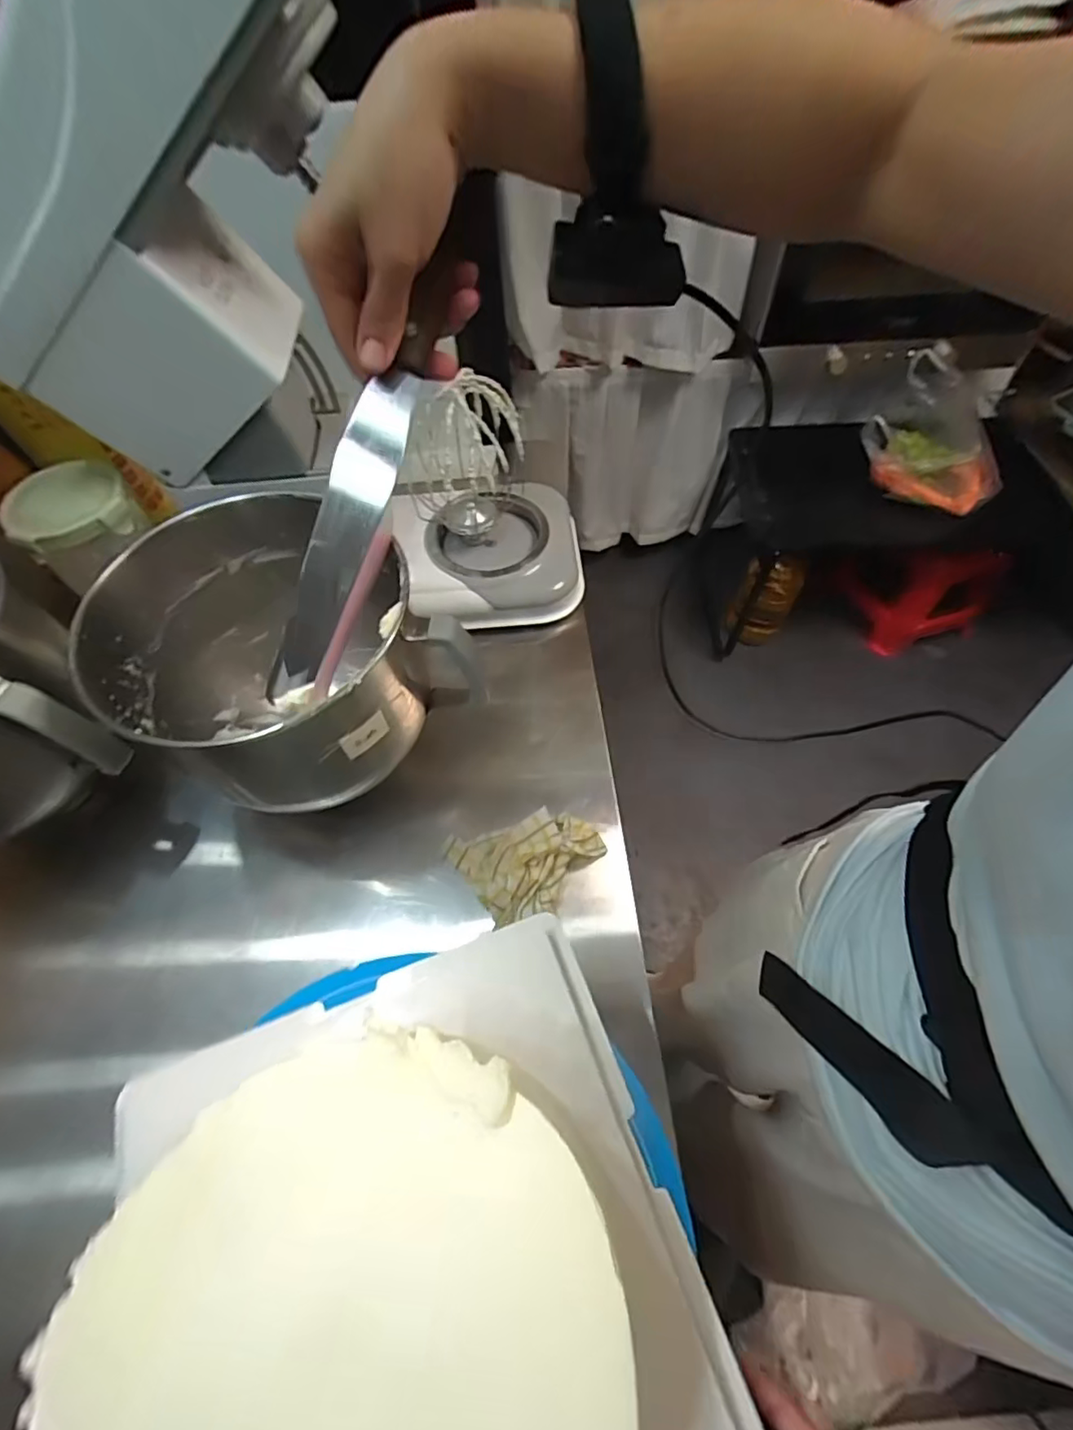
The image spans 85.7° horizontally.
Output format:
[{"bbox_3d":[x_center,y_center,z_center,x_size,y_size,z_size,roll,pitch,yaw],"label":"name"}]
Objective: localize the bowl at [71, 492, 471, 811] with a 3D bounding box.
[{"bbox_3d":[-0.205,-0.041,0.476,0.219,0.165,0.203,-1,59,1],"label":"bowl"}]

